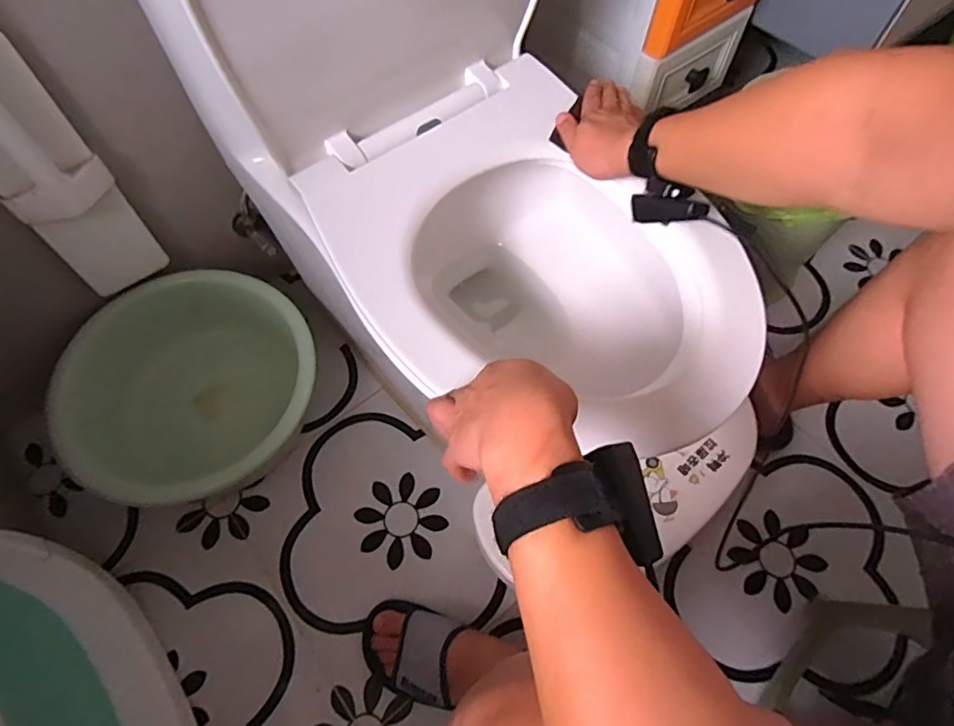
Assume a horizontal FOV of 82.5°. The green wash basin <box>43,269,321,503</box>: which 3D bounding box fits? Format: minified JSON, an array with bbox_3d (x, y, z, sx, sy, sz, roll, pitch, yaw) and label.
[{"bbox_3d":[-0.434,0.041,0.843,0.312,0.144,0.358,23,63,-7],"label":"green wash basin"}]

